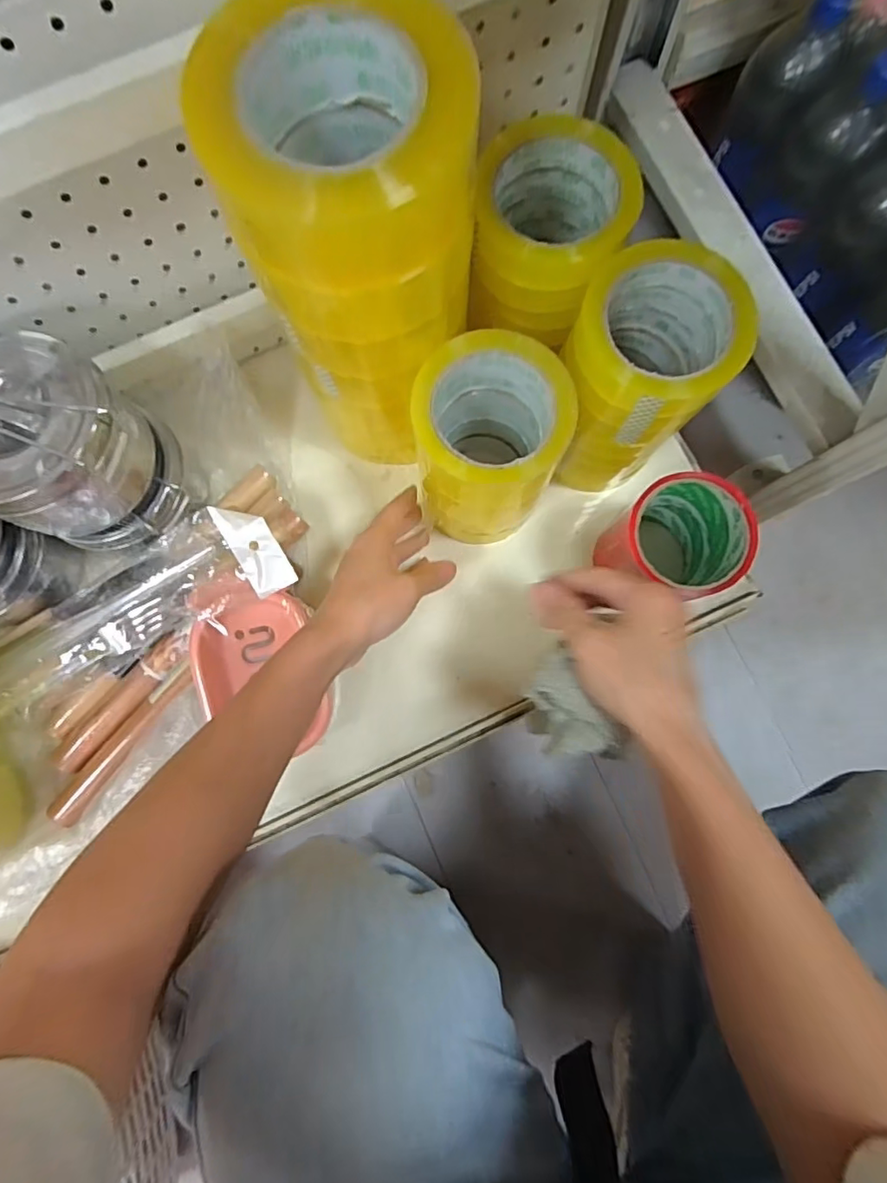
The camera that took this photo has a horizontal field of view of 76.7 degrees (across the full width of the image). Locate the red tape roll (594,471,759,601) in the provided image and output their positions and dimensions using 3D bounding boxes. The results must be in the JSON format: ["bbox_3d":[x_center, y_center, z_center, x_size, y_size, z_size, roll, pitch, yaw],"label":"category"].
[{"bbox_3d":[0.178,-0.033,0.451,0.086,0.130,0.084,0,82,1],"label":"red tape roll"}]

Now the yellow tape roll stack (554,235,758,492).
[{"bbox_3d":[0.137,-0.151,0.432,0.096,0.195,0.089,-24,83,-3],"label":"yellow tape roll stack"}]

